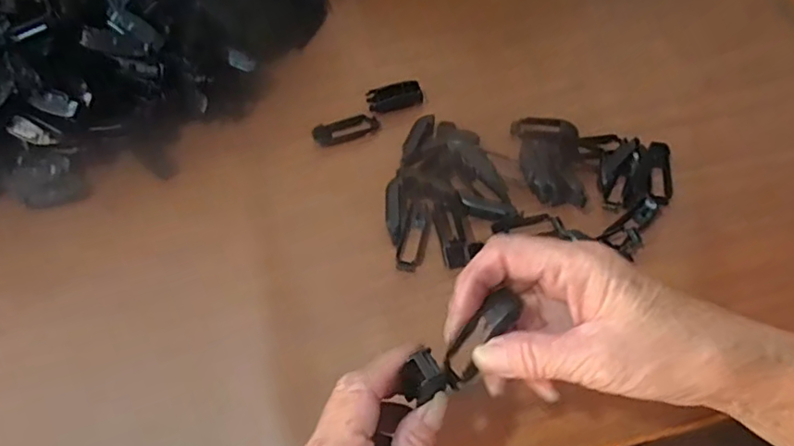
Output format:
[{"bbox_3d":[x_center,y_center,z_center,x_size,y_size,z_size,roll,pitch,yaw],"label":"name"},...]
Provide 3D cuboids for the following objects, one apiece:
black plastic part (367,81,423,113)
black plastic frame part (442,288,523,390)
[{"bbox_3d":[-0.002,-0.110,0.516,0.048,0.012,0.021,-14,61,-6],"label":"black plastic part"},{"bbox_3d":[0.040,0.056,0.284,0.018,0.014,0.054,41,96,21],"label":"black plastic frame part"}]

